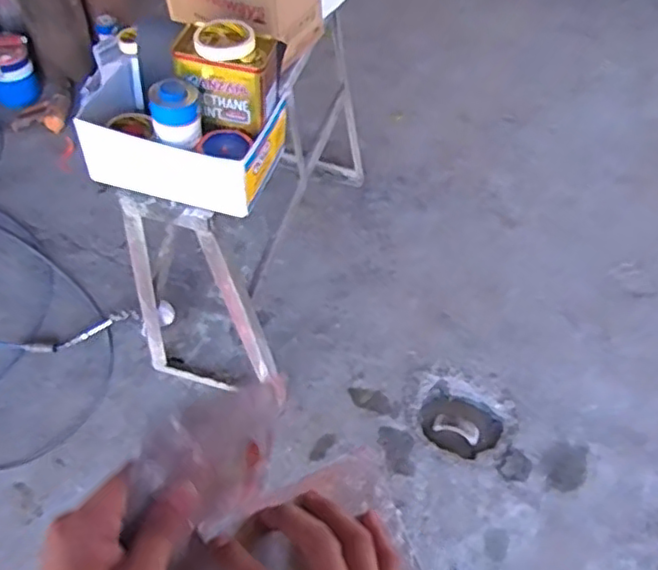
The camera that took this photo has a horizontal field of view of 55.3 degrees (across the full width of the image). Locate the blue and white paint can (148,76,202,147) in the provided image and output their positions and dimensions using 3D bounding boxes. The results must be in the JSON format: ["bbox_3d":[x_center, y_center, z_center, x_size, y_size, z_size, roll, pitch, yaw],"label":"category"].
[{"bbox_3d":[-0.275,-0.309,1.126,0.087,0.089,0.076,-9,53,-9],"label":"blue and white paint can"}]

